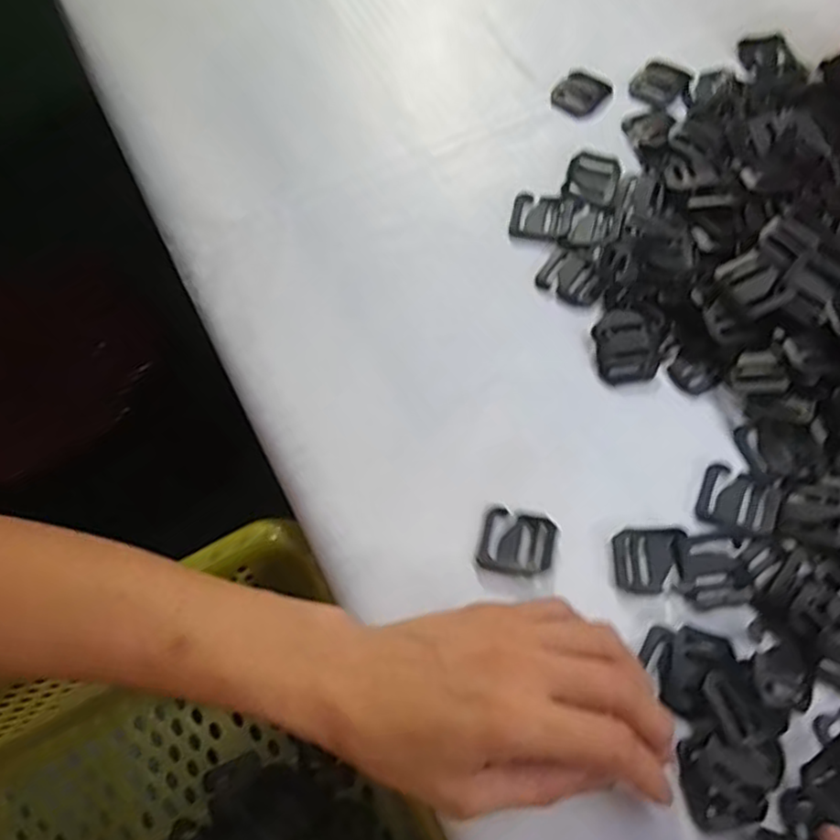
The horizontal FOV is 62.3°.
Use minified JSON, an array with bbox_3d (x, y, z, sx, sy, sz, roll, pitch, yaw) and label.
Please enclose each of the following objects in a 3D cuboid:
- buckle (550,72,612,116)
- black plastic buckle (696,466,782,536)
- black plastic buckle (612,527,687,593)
[{"bbox_3d":[0.101,-0.205,0.437,0.029,0.004,0.035,36,72,17],"label":"buckle"},{"bbox_3d":[0.150,0.037,0.325,0.034,0.005,0.028,18,68,11],"label":"black plastic buckle"},{"bbox_3d":[0.104,0.063,0.316,0.031,0.004,0.029,1,66,3],"label":"black plastic buckle"}]

